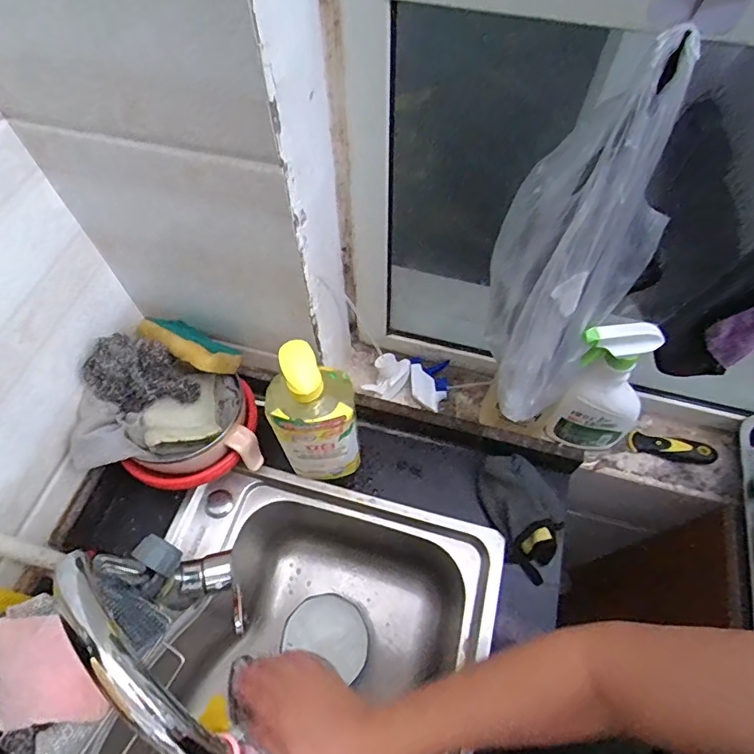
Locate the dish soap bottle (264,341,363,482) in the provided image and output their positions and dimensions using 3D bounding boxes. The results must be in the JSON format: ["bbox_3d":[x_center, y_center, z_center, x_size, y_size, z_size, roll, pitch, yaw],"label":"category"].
[{"bbox_3d":[-0.069,0.049,0.565,0.098,0.269,0.069,-18,63,-9],"label":"dish soap bottle"}]

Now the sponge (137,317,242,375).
[{"bbox_3d":[-0.224,-0.038,0.599,0.115,0.069,0.027,27,100,-1],"label":"sponge"}]

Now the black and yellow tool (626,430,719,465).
[{"bbox_3d":[0.405,0.094,0.673,0.104,0.033,0.028,11,62,6],"label":"black and yellow tool"}]

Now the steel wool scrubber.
[{"bbox_3d":[-0.280,-0.001,0.586,0.113,0.098,0.060,-17,62,-9],"label":"steel wool scrubber"}]

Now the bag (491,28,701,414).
[{"bbox_3d":[0.172,-0.107,0.457,0.132,0.315,0.146,33,66,17],"label":"bag"}]

